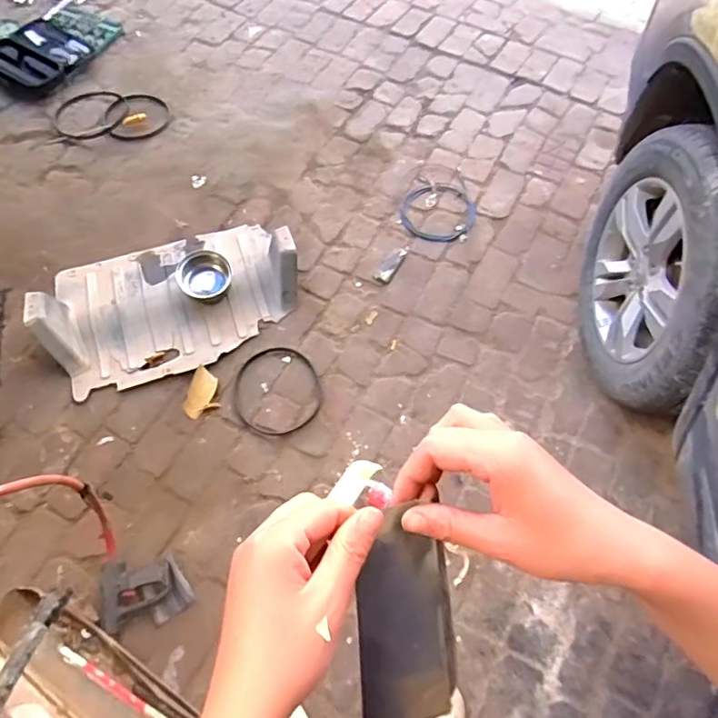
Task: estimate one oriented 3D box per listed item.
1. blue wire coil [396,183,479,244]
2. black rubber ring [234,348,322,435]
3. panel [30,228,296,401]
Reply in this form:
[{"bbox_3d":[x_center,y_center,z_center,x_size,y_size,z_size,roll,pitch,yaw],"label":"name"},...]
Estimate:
[{"bbox_3d":[0.274,-0.511,1.912,0.261,0.018,0.274,0,63,-1],"label":"blue wire coil"},{"bbox_3d":[-0.238,0.089,1.603,0.244,0.016,0.269,-18,65,-10],"label":"black rubber ring"},{"bbox_3d":[-0.568,-0.213,1.676,0.744,0.161,0.473,-19,65,-10],"label":"panel"}]

